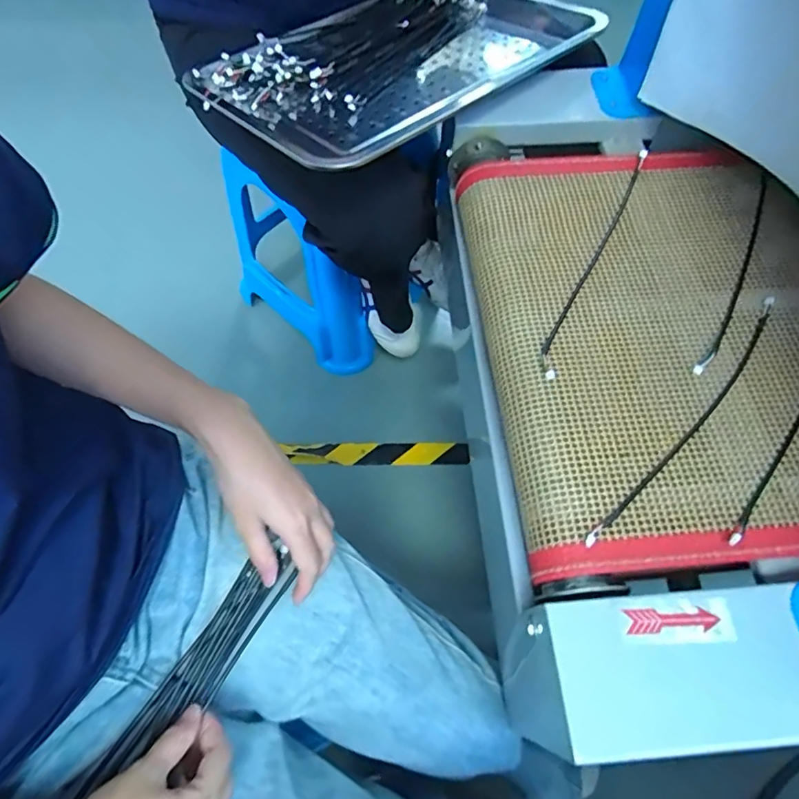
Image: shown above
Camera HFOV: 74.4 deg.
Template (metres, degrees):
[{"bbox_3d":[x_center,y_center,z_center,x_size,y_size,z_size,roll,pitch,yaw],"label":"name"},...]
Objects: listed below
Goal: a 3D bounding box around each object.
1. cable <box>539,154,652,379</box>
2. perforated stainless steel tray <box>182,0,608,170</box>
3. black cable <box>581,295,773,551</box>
[{"bbox_3d":[0.174,-0.128,0.462,0.017,0.014,0.272,26,66,10],"label":"cable"},{"bbox_3d":[-0.005,-0.367,0.575,0.388,0.041,0.277,-36,62,-18],"label":"perforated stainless steel tray"},{"bbox_3d":[0.226,0.013,0.400,0.021,0.008,0.276,40,69,16],"label":"black cable"}]

